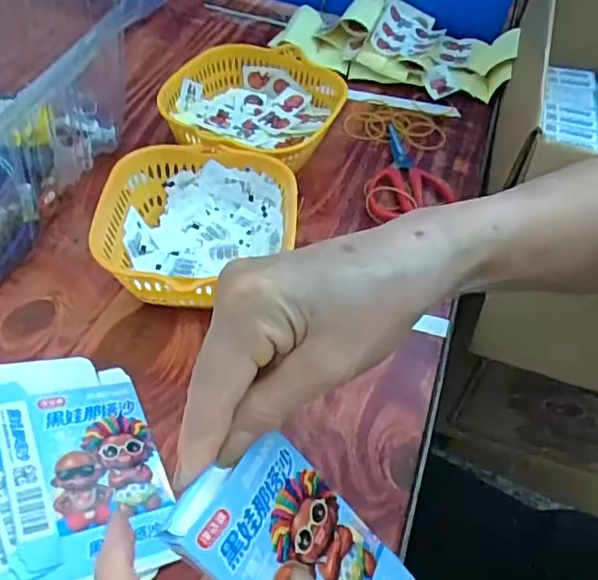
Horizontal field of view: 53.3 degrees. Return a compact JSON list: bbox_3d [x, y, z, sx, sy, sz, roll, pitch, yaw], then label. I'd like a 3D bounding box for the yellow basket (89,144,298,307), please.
[{"bbox_3d":[-0.073,-0.038,0.440,0.137,0.061,0.143,4,50,-4],"label":"yellow basket"}]

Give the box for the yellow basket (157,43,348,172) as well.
[{"bbox_3d":[-0.039,-0.154,0.535,0.140,0.064,0.150,3,50,-3],"label":"yellow basket"}]

